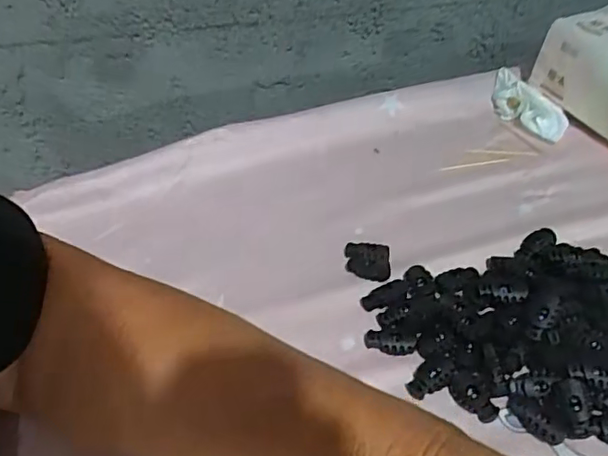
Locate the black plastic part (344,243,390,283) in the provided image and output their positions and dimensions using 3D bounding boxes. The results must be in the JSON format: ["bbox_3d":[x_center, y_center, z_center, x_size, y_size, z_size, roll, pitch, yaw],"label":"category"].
[{"bbox_3d":[0.042,0.022,0.385,0.029,0.008,0.033,3,45,5],"label":"black plastic part"}]

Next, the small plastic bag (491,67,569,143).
[{"bbox_3d":[0.192,-0.107,0.509,0.038,0.022,0.080,-27,49,-23],"label":"small plastic bag"}]

